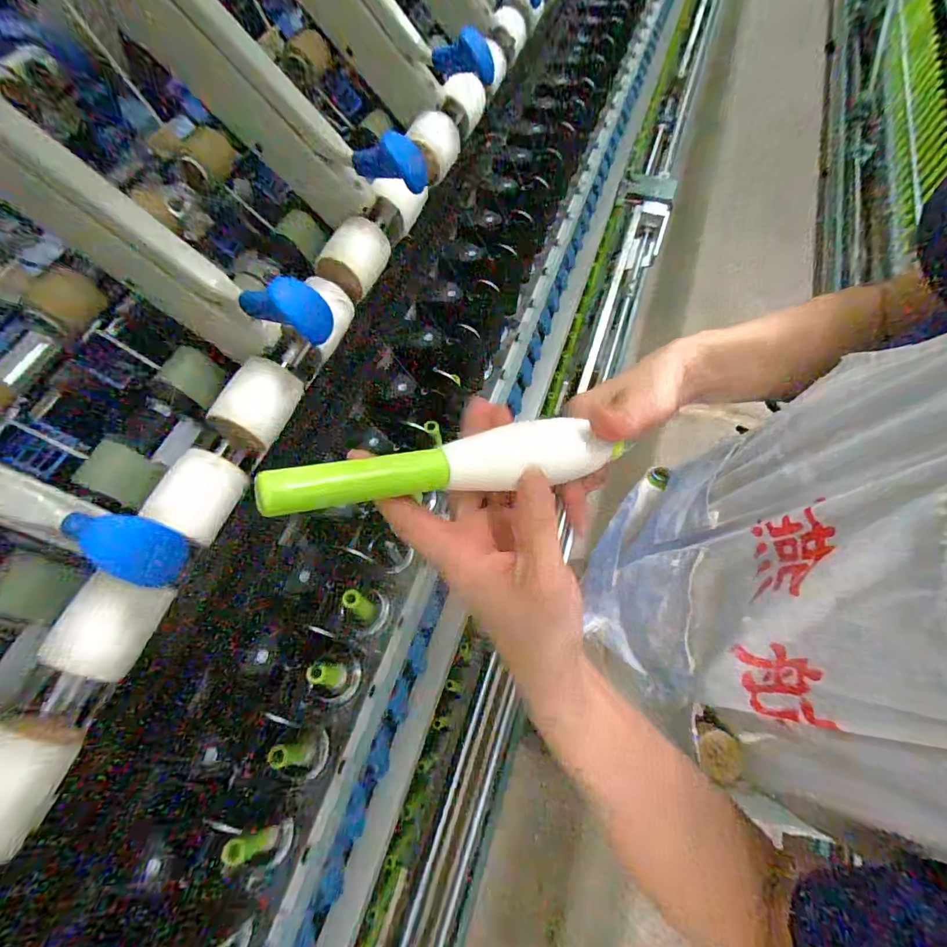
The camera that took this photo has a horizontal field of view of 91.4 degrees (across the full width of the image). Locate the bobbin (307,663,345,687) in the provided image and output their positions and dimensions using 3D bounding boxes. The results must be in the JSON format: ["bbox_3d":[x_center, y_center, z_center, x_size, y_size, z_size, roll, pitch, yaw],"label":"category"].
[{"bbox_3d":[-0.145,0.197,0.452,0.027,0.042,0.020,1,64,1],"label":"bobbin"}]

